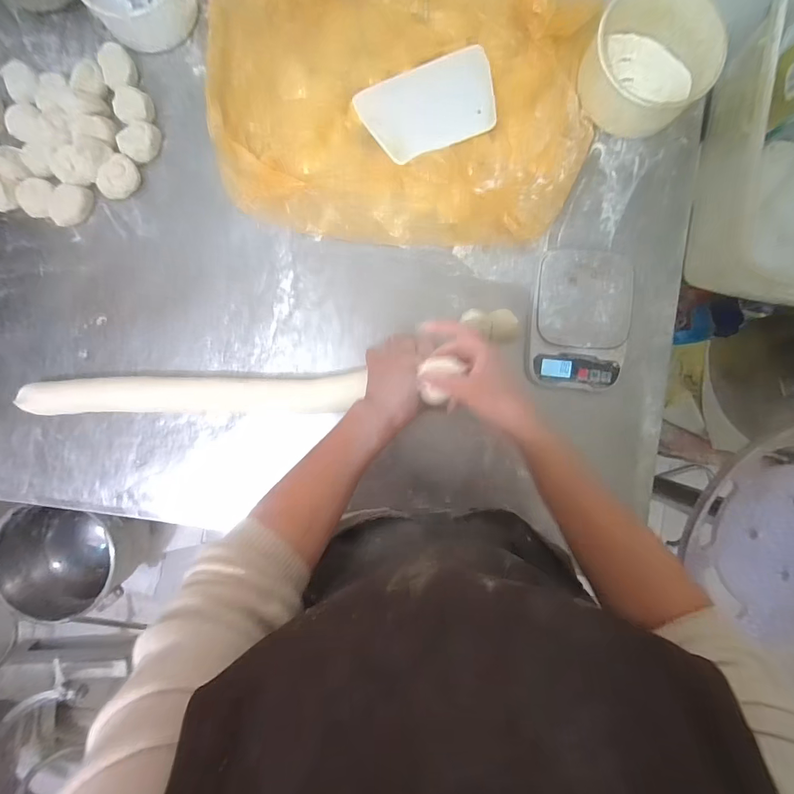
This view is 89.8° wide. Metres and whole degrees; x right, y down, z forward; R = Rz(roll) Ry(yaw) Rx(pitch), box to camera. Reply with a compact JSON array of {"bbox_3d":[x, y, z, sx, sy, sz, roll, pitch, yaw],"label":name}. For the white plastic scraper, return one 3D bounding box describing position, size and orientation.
[{"bbox_3d":[0.046,-0.382,0.524,0.172,0.008,0.110,-23,93,2],"label":"white plastic scraper"}]

